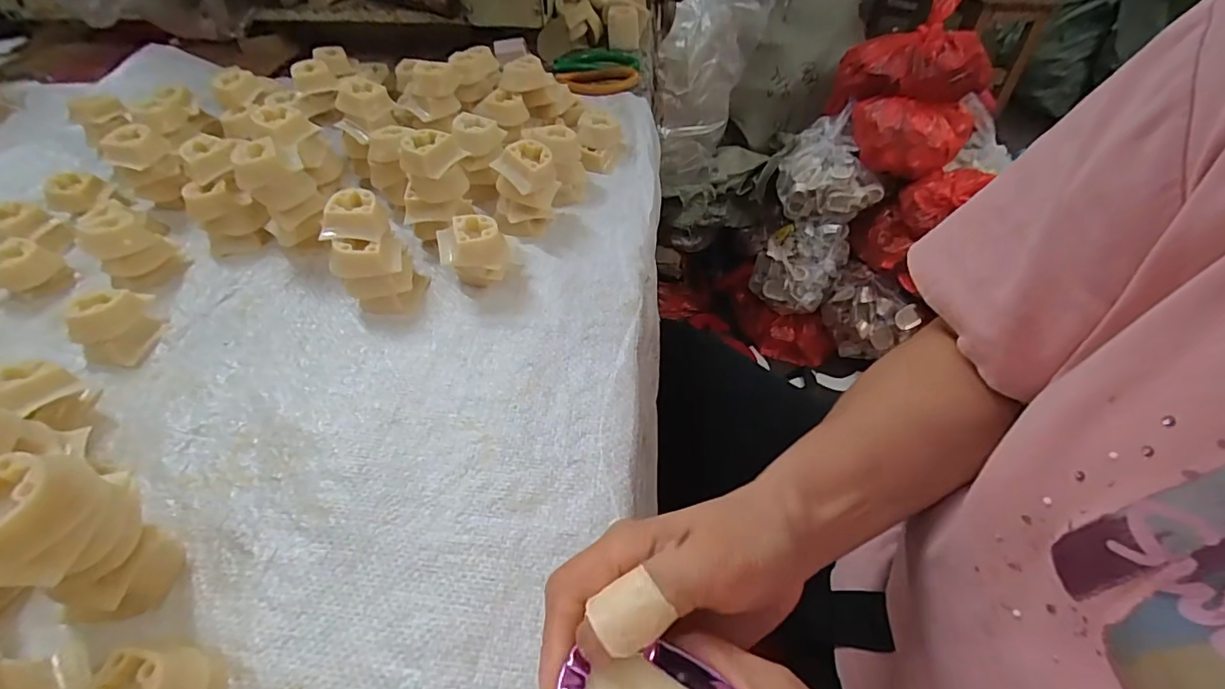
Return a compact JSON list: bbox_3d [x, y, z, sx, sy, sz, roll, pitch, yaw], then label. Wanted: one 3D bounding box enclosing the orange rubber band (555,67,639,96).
[{"bbox_3d":[-0.014,-0.299,0.604,0.088,0.006,0.060,-9,50,-9],"label":"orange rubber band"}]

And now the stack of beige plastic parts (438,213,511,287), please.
[{"bbox_3d":[-0.096,-0.062,0.377,0.043,0.048,0.032,-12,50,-9],"label":"stack of beige plastic parts"}]

